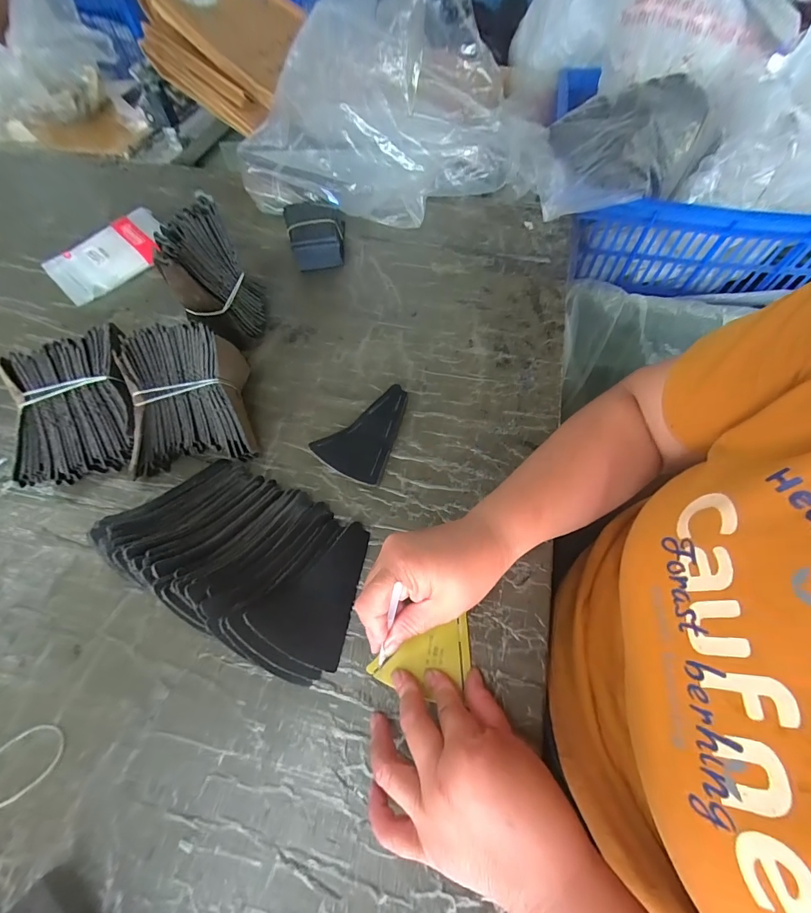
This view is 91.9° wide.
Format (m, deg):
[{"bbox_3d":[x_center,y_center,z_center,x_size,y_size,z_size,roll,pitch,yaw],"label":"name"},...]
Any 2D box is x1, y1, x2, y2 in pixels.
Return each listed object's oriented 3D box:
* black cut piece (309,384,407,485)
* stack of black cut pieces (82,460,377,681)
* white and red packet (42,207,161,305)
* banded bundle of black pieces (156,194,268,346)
[{"bbox_3d":[-0.049,-0.034,0.435,0.079,0.015,0.123,14,63,9],"label":"black cut piece"},{"bbox_3d":[-0.143,0.082,0.350,0.231,0.056,0.141,24,65,14],"label":"stack of black cut pieces"},{"bbox_3d":[-0.433,-0.297,0.579,0.164,0.009,0.117,-43,74,-12],"label":"white and red packet"},{"bbox_3d":[-0.222,-0.206,0.468,0.071,0.130,0.105,-5,61,-1],"label":"banded bundle of black pieces"}]

